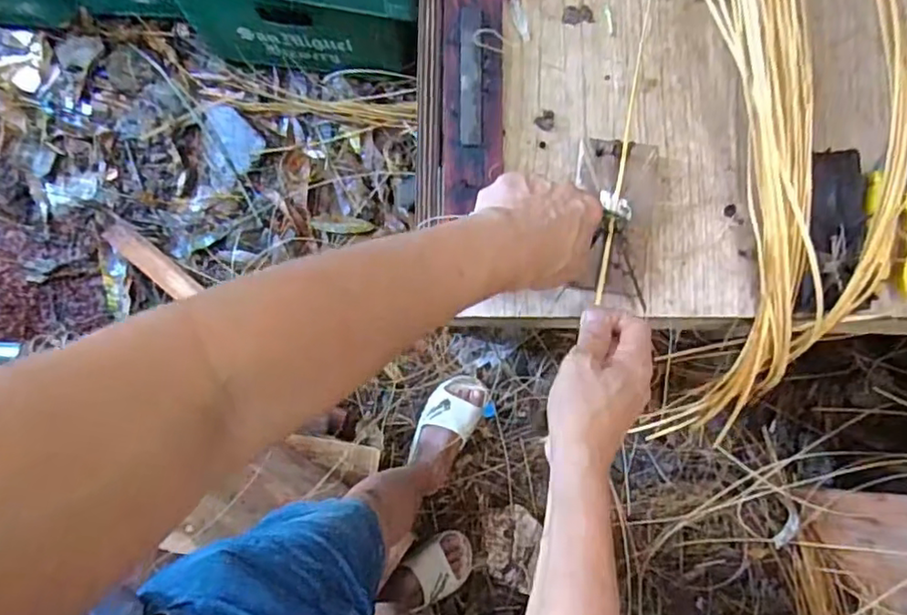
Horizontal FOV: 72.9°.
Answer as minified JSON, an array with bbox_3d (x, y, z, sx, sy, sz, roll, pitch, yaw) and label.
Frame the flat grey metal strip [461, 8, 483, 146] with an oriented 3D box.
[{"bbox_3d":[0.015,-0.192,0.508,0.018,0.011,0.120,0,85,3],"label":"flat grey metal strip"}]

